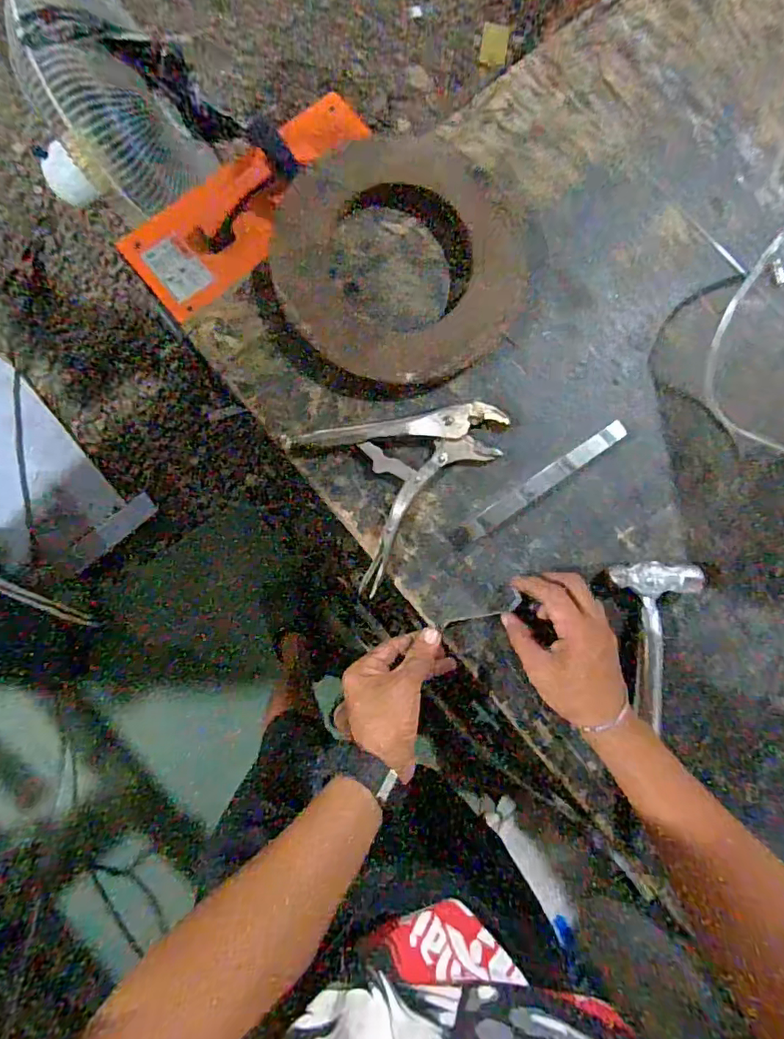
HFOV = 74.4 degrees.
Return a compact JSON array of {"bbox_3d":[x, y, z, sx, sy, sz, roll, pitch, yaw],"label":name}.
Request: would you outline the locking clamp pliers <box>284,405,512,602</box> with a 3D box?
[{"bbox_3d":[0.023,-0.035,0.508,0.196,0.018,0.155,-18,90,-5],"label":"locking clamp pliers"}]

